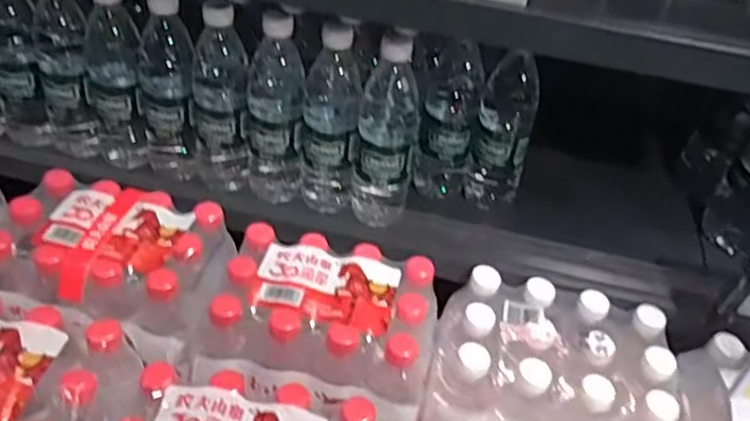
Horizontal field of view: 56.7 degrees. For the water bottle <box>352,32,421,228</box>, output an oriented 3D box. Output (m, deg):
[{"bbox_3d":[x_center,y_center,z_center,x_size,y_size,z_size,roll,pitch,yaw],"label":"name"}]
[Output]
[{"bbox_3d":[0.014,-0.088,0.781,0.064,0.227,0.063,9,39,3],"label":"water bottle"}]

